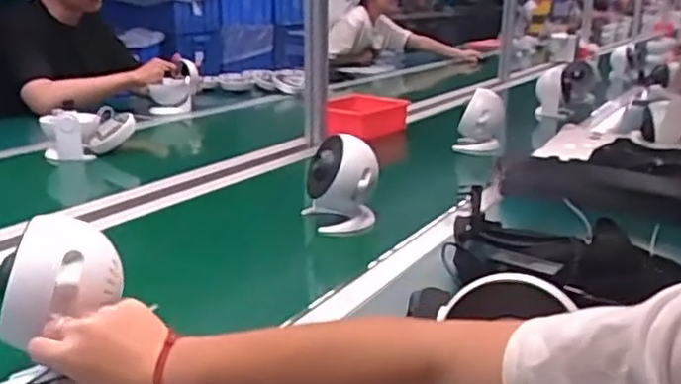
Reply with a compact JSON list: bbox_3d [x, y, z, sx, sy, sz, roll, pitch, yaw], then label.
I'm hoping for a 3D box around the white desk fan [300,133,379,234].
[{"bbox_3d":[-0.001,-0.014,1.033,0.114,0.130,0.091,1,16,1],"label":"white desk fan"}]

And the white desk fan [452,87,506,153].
[{"bbox_3d":[0.324,-0.155,1.582,0.109,0.160,0.116,6,16,15],"label":"white desk fan"}]

